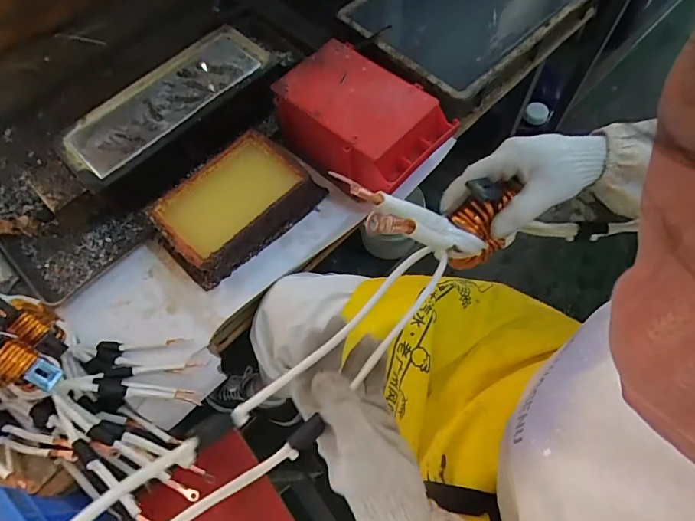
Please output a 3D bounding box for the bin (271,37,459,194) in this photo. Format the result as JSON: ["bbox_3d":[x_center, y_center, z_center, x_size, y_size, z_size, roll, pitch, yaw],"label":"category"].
[{"bbox_3d":[0.018,-0.197,0.625,0.229,0.091,0.146,38,72,19],"label":"bin"}]

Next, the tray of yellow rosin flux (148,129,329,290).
[{"bbox_3d":[-0.160,-0.080,0.621,0.224,0.066,0.135,-42,69,-15],"label":"tray of yellow rosin flux"}]

